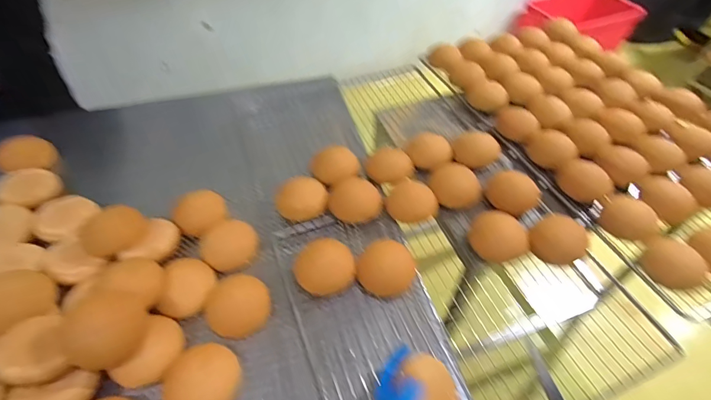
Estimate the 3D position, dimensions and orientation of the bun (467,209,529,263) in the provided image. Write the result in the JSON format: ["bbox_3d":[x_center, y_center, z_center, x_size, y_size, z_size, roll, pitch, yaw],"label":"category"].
[{"bbox_3d":[0.262,0.066,0.689,0.084,0.045,0.084,0,50,0],"label":"bun"}]

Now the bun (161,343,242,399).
[{"bbox_3d":[-0.223,0.266,0.544,0.107,0.035,0.095,-31,56,-23],"label":"bun"}]

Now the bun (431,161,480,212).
[{"bbox_3d":[0.202,-0.026,0.759,0.101,0.050,0.094,-11,51,-8],"label":"bun"}]

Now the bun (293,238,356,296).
[{"bbox_3d":[-0.051,0.115,0.645,0.106,0.052,0.082,-19,52,-15],"label":"bun"}]

